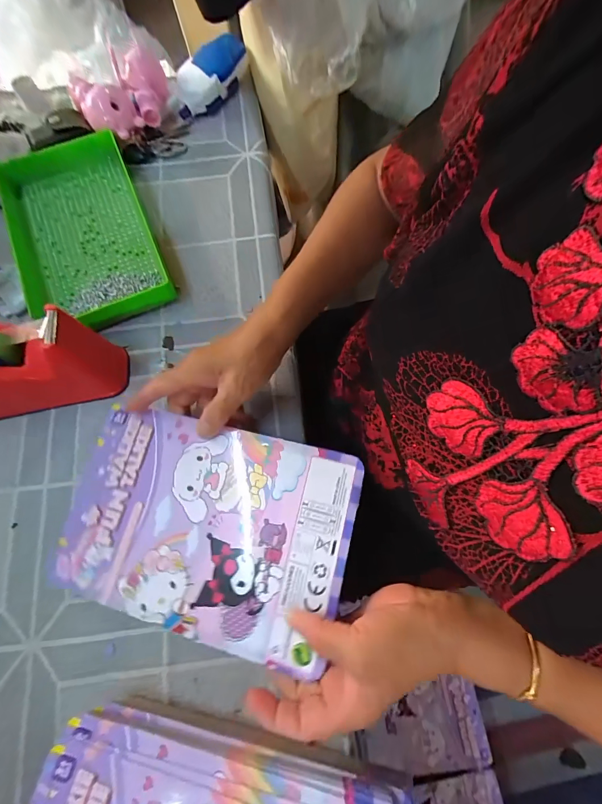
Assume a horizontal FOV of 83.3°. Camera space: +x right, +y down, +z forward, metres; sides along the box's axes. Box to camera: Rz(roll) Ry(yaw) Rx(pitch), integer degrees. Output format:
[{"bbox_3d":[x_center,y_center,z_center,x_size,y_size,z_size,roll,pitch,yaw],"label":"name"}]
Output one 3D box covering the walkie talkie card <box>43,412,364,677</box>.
[{"bbox_3d":[-0.086,0.104,0.293,0.249,0.004,0.167,11,76,12],"label":"walkie talkie card"}]

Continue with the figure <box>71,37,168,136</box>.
[{"bbox_3d":[-0.234,-0.407,0.452,0.126,0.056,0.103,-27,78,-6],"label":"figure"}]

